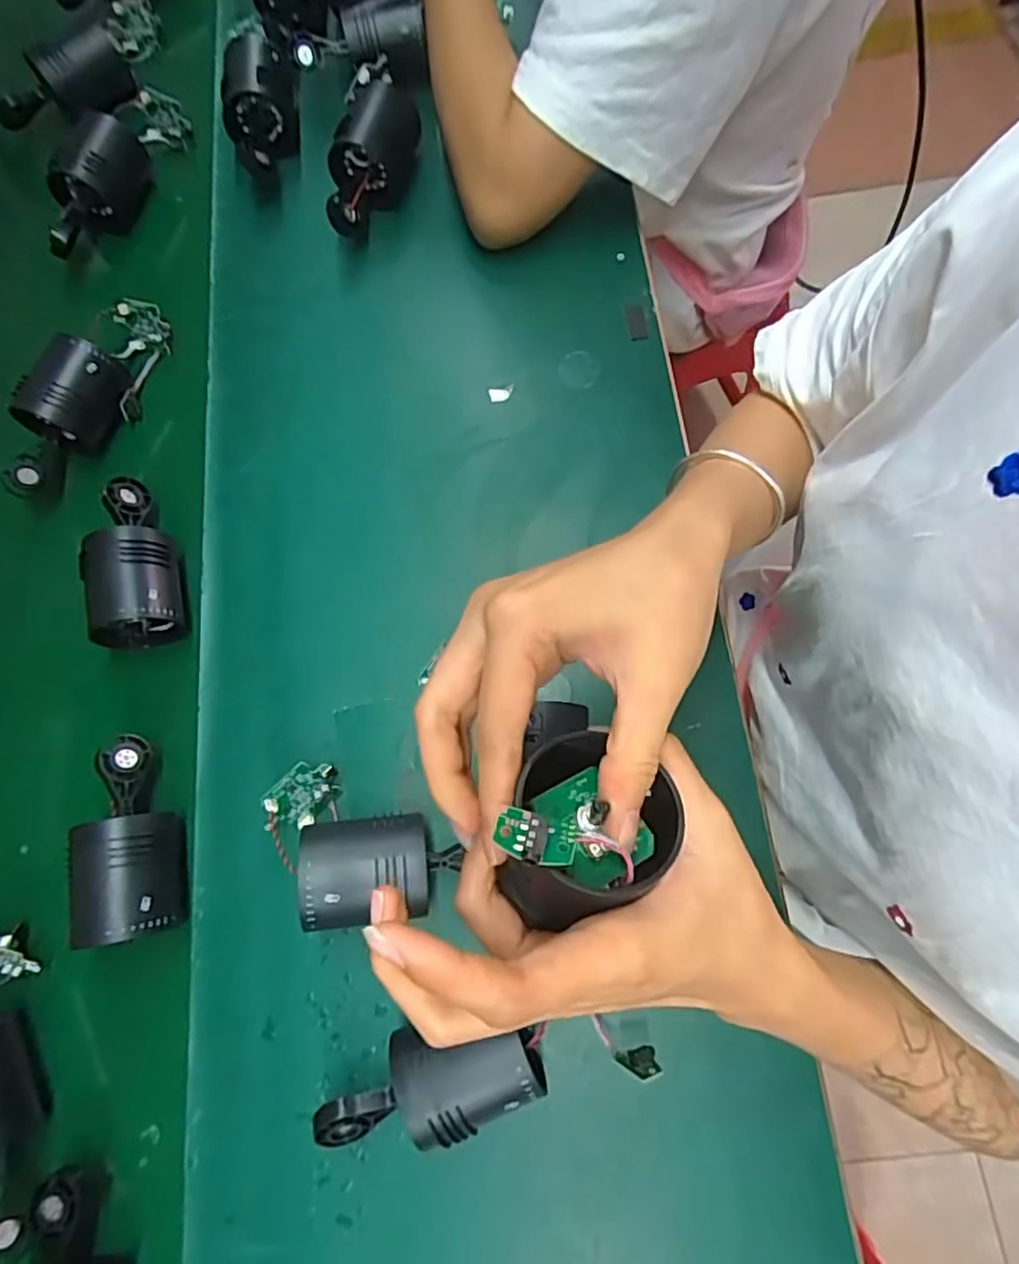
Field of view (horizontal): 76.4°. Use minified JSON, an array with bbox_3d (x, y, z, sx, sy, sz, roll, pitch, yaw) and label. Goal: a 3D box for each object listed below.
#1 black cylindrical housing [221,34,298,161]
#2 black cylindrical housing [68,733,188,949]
[{"bbox_3d":[-0.211,-0.466,0.553,0.057,0.041,0.097,-5,74,5],"label":"black cylindrical housing"},{"bbox_3d":[-0.223,0.117,0.379,0.052,0.046,0.117,-16,73,-1],"label":"black cylindrical housing"}]

